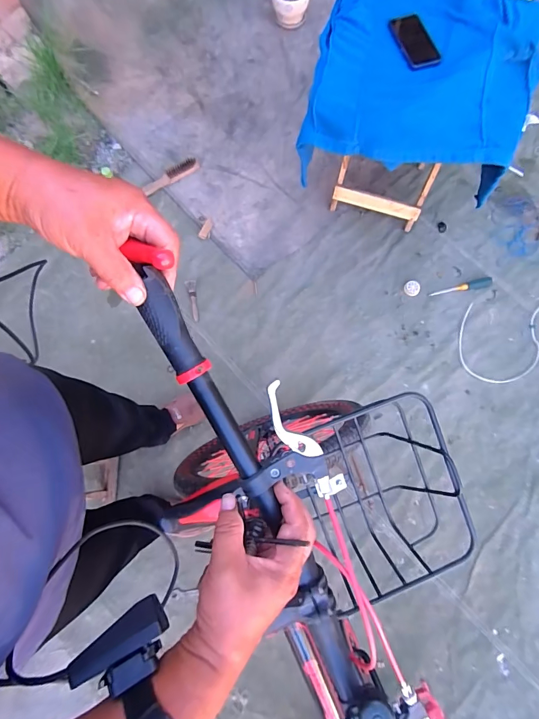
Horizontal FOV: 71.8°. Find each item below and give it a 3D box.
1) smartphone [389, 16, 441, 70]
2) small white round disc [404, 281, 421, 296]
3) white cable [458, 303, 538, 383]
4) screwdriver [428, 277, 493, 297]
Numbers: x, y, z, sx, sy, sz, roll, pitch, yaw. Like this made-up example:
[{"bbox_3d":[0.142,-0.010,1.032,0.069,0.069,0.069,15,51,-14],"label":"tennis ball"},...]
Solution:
[{"bbox_3d":[0.347,-0.761,0.893,0.064,0.012,0.162,-22,81,13],"label":"smartphone"},{"bbox_3d":[0.495,-0.247,1.288,0.052,0.013,0.057,0,76,1],"label":"small white round disc"},{"bbox_3d":[0.764,-0.079,1.232,0.257,0.022,0.331,17,77,5],"label":"white cable"},{"bbox_3d":[0.646,-0.242,1.251,0.213,0.025,0.032,-13,76,-2],"label":"screwdriver"}]

